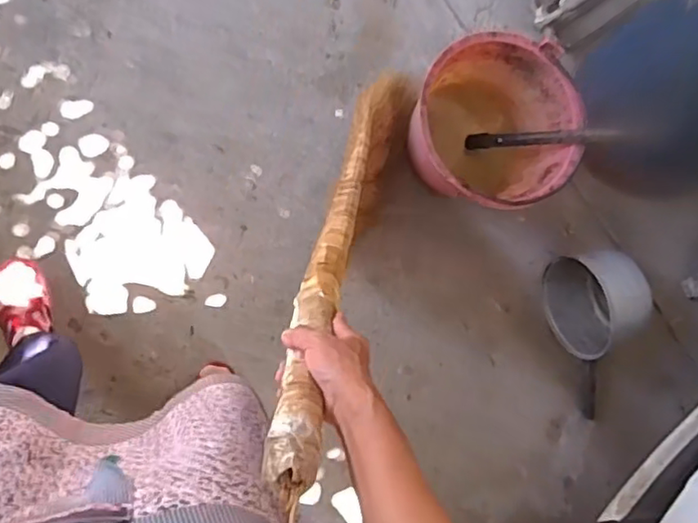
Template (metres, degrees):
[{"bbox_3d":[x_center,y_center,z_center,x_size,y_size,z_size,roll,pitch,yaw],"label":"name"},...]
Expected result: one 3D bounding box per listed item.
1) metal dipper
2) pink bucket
[{"bbox_3d":[0.464,0.146,1.153,0.097,0.186,0.327,-13,90,-10],"label":"metal dipper"},{"bbox_3d":[0.245,-0.228,1.101,0.270,0.222,0.283,1,87,-13],"label":"pink bucket"}]

